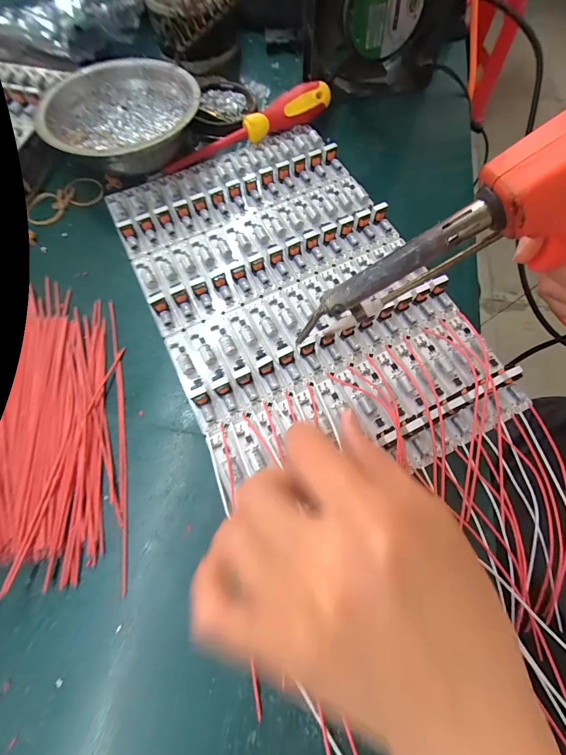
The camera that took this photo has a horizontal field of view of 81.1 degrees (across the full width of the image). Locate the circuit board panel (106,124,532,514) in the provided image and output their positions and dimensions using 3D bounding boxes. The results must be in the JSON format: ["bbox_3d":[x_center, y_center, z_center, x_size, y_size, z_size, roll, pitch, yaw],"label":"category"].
[{"bbox_3d":[0.003,-0.072,0.240,0.191,0.015,0.297,-24,70,-9],"label":"circuit board panel"}]

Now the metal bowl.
[{"bbox_3d":[-0.134,-0.217,0.285,0.121,0.034,0.131,0,68,0],"label":"metal bowl"}]

